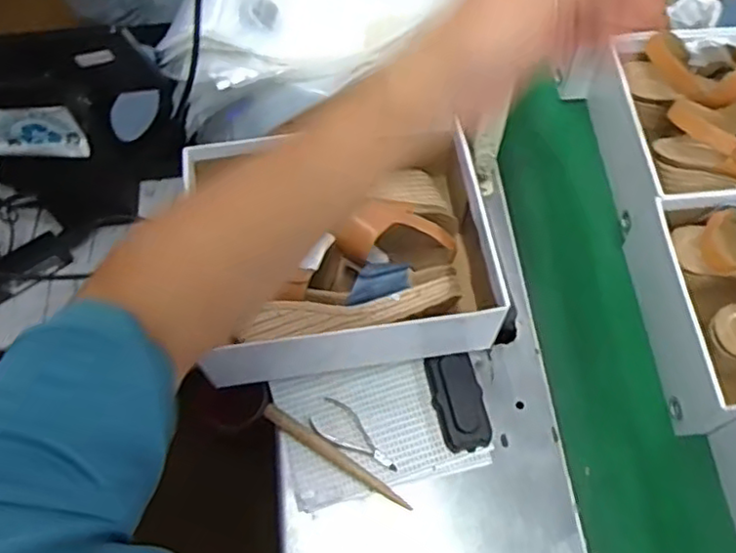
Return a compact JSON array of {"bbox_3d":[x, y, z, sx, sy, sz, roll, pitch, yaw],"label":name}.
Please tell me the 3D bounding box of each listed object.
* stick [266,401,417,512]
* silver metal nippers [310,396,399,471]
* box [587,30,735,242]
[{"bbox_3d":[-0.032,0.184,0.657,0.173,0.013,0.015,31,67,14],"label":"stick"},{"bbox_3d":[-0.010,0.167,0.673,0.100,0.008,0.042,31,67,14],"label":"silver metal nippers"},{"bbox_3d":[0.452,-0.176,0.788,0.300,0.127,0.243,-1,63,-2],"label":"box"}]

